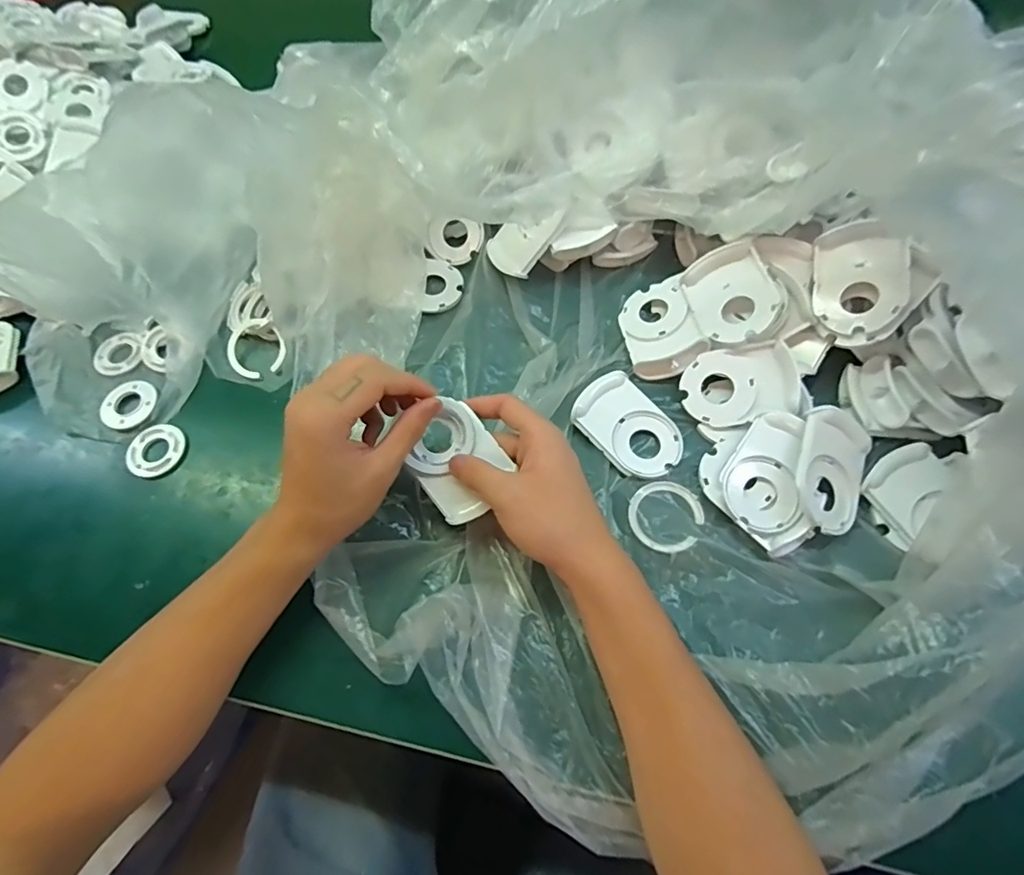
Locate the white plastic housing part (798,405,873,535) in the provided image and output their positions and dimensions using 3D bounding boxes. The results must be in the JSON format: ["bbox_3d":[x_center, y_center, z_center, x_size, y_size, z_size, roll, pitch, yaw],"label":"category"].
[{"bbox_3d":[0.216,0.020,0.365,0.055,0.014,0.084,29,73,-16],"label":"white plastic housing part"}]

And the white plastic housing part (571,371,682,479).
[{"bbox_3d":[0.088,-0.009,0.401,0.056,0.015,0.081,-41,67,-17],"label":"white plastic housing part"}]

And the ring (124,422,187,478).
[{"bbox_3d":[-0.279,0.009,0.421,0.043,0.004,0.044,-1,62,3],"label":"ring"}]

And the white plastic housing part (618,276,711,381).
[{"bbox_3d":[0.118,-0.088,0.434,0.057,0.012,0.088,-23,55,17],"label":"white plastic housing part"}]

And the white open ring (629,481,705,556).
[{"bbox_3d":[0.106,0.055,0.374,0.048,0.006,0.051,-1,62,3],"label":"white open ring"}]

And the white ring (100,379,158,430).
[{"bbox_3d":[-0.314,-0.028,0.440,0.044,0.004,0.043,-1,62,3],"label":"white ring"}]

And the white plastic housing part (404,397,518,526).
[{"bbox_3d":[-0.037,0.017,0.356,0.057,0.011,0.071,-37,88,2],"label":"white plastic housing part"}]

